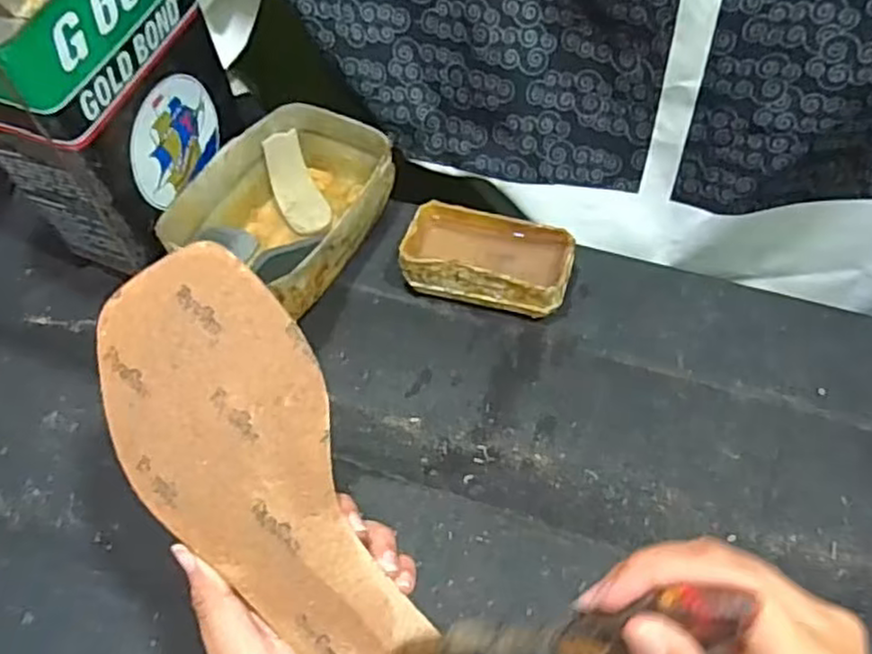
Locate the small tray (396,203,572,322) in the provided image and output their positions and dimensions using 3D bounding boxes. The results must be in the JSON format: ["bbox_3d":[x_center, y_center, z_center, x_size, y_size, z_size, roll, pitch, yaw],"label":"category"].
[{"bbox_3d":[0.041,-0.051,0.565,0.125,0.047,0.069,10,56,10],"label":"small tray"}]

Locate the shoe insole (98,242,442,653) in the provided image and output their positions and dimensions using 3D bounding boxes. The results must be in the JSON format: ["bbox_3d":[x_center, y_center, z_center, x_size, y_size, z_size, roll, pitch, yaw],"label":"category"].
[{"bbox_3d":[-0.066,0.078,0.301,0.080,0.017,0.234,-28,89,-16],"label":"shoe insole"}]

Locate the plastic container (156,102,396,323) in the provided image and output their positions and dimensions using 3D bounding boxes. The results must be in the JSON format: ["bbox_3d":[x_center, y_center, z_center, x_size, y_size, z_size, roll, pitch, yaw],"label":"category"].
[{"bbox_3d":[-0.117,-0.096,0.582,0.128,0.075,0.191,25,59,19],"label":"plastic container"}]

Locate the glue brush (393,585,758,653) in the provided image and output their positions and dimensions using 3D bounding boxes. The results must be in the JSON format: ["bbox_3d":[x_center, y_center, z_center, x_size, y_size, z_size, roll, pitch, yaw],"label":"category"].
[{"bbox_3d":[0.038,0.113,0.251,0.032,0.149,0.022,27,46,-32],"label":"glue brush"}]

